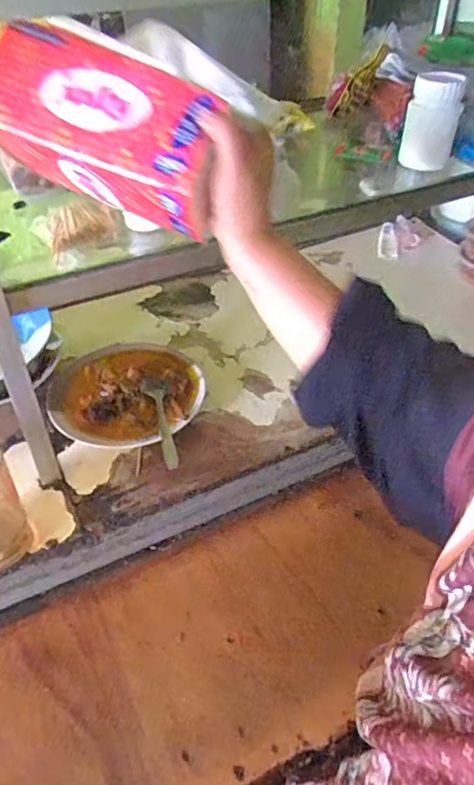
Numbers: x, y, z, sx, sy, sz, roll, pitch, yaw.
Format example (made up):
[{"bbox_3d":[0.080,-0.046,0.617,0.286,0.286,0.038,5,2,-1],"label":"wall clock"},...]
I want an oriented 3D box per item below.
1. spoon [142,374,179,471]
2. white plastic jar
[{"bbox_3d":[-0.098,0.035,0.706,0.031,0.022,0.147,-7,42,-10],"label":"spoon"},{"bbox_3d":[0.244,-0.339,0.707,0.065,0.109,0.064,1,42,-1],"label":"white plastic jar"}]

